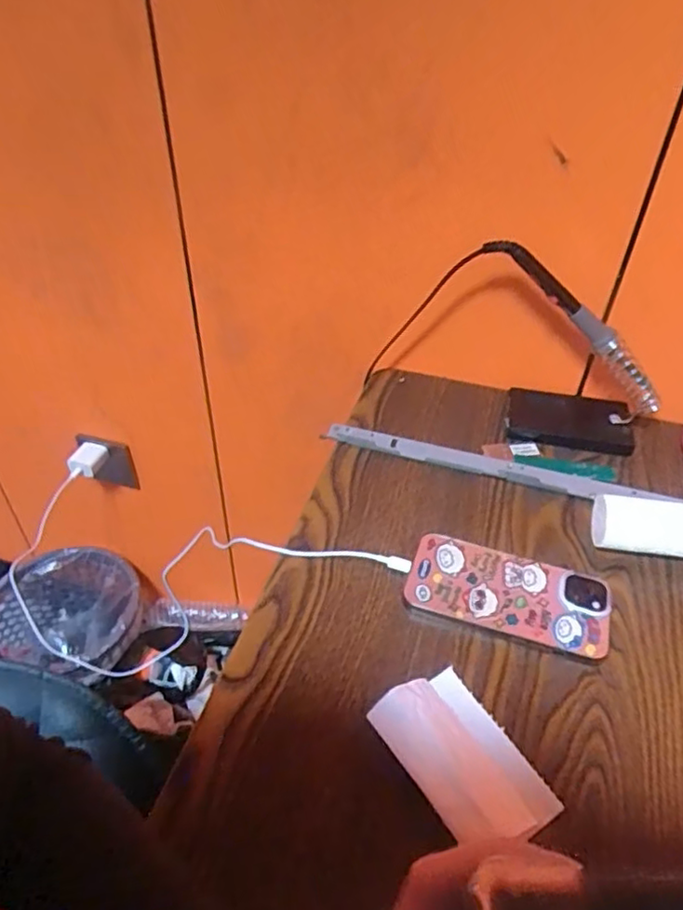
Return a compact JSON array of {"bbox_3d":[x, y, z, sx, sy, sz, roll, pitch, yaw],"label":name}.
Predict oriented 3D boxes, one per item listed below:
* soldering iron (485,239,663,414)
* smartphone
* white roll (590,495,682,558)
[{"bbox_3d":[0.207,-0.110,0.538,0.217,0.029,0.021,40,43,-18],"label":"soldering iron"},{"bbox_3d":[0.125,0.098,0.467,0.145,0.012,0.081,13,46,14],"label":"smartphone"},{"bbox_3d":[0.252,0.059,0.484,0.105,0.042,0.038,9,45,10],"label":"white roll"}]

